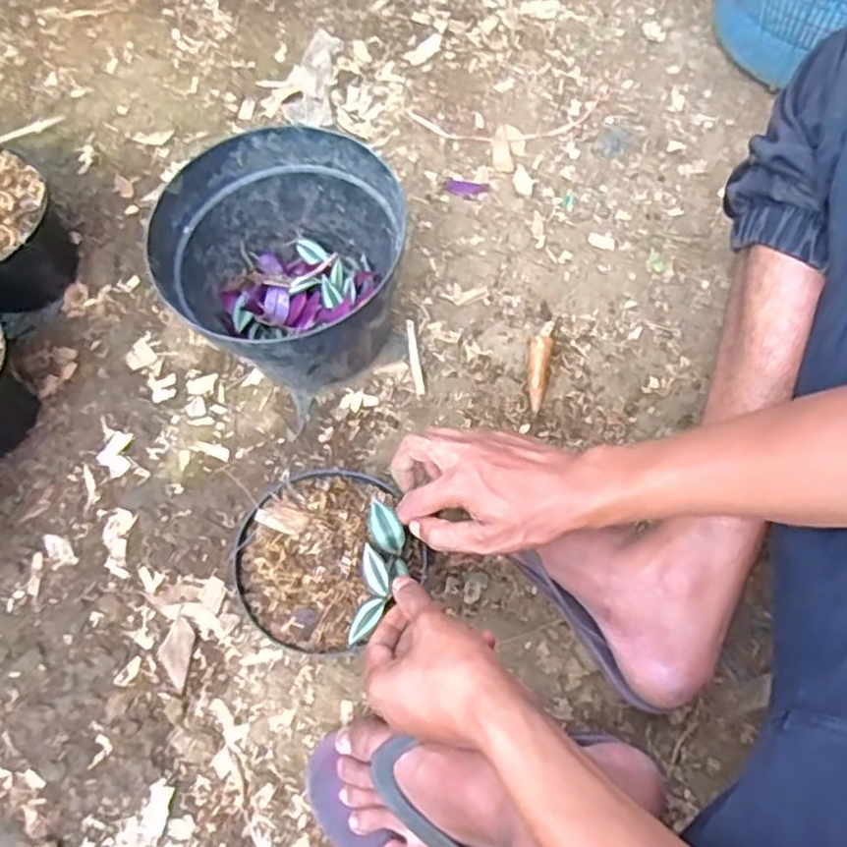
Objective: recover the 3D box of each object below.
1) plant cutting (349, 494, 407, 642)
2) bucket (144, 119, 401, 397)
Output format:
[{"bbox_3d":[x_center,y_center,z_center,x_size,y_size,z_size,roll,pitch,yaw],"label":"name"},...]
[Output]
[{"bbox_3d":[-0.033,0.113,0.539,0.032,0.020,0.103,10,82,4],"label":"plant cutting"},{"bbox_3d":[-0.123,-0.142,0.677,0.213,0.160,0.202,0,69,0],"label":"bucket"}]

